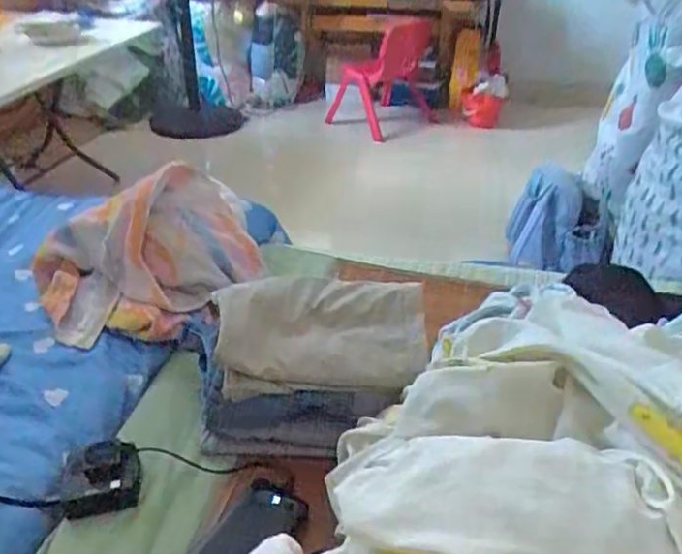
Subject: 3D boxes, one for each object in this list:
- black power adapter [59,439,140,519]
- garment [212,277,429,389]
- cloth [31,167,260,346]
[{"bbox_3d":[-0.272,0.227,0.720,0.083,0.020,0.080,-6,60,-8],"label":"black power adapter"},{"bbox_3d":[-0.026,0.057,0.781,0.251,0.072,0.174,0,32,-2],"label":"garment"},{"bbox_3d":[-0.296,-0.041,0.972,0.333,0.150,0.293,-10,33,-16],"label":"cloth"}]

